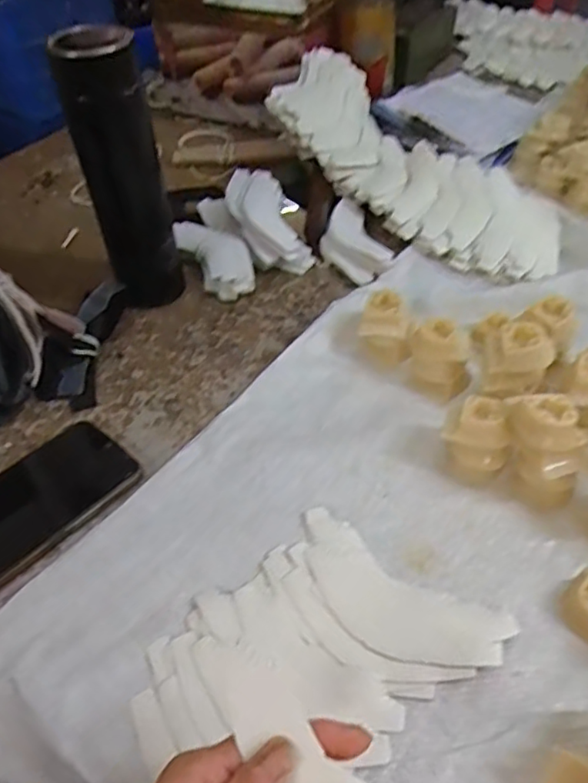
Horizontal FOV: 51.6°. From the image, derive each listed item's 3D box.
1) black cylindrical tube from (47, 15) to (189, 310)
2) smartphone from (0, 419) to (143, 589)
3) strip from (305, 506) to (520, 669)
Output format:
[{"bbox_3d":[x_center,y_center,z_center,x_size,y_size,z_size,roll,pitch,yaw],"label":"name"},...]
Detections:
[{"bbox_3d":[-0.141,-0.178,0.513,0.062,0.223,0.057,-2,48,2],"label":"black cylindrical tube"},{"bbox_3d":[-0.190,0.083,0.412,0.080,0.013,0.159,32,57,28],"label":"smartphone"},{"bbox_3d":[0.056,0.125,0.370,0.139,0.006,0.060,26,49,25],"label":"strip"}]

